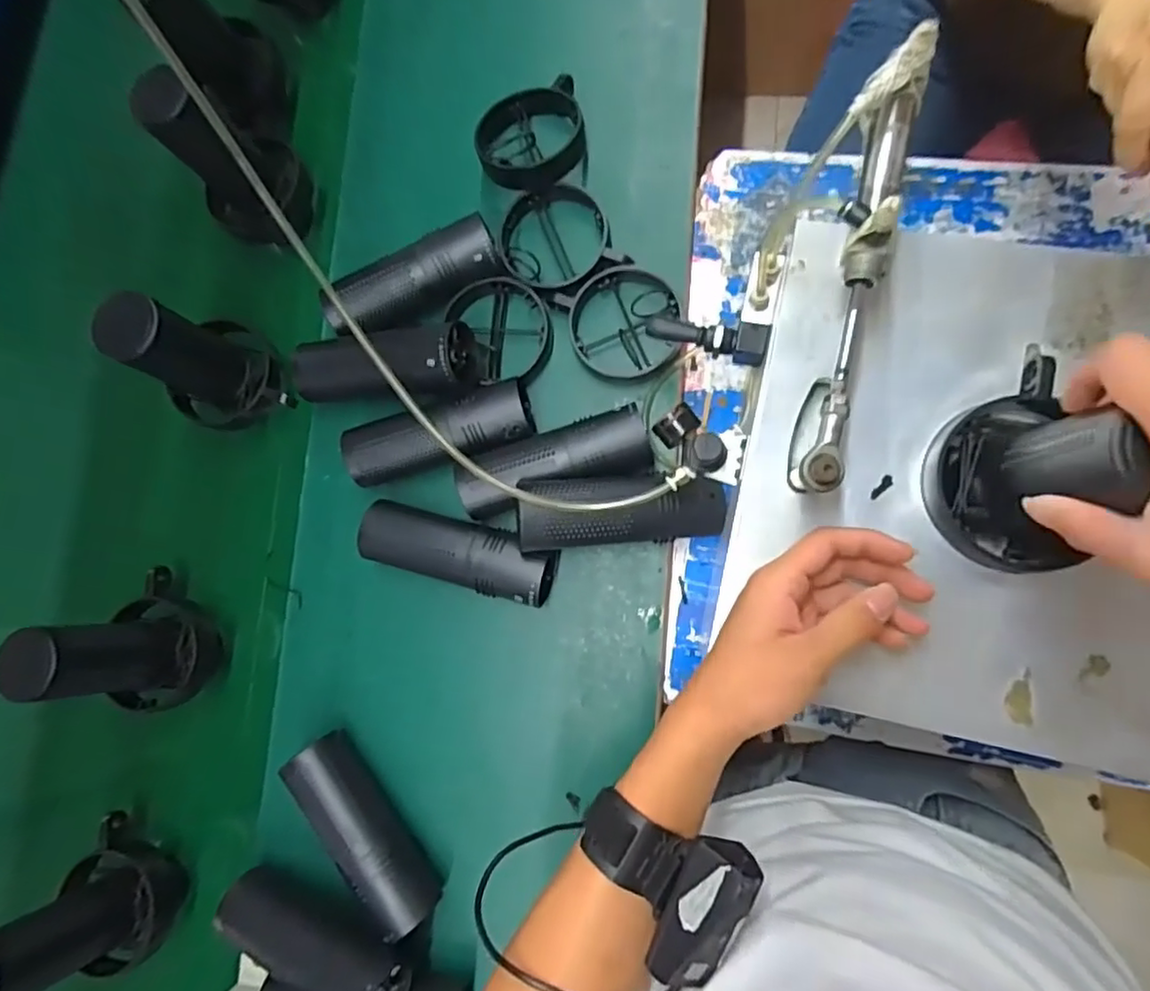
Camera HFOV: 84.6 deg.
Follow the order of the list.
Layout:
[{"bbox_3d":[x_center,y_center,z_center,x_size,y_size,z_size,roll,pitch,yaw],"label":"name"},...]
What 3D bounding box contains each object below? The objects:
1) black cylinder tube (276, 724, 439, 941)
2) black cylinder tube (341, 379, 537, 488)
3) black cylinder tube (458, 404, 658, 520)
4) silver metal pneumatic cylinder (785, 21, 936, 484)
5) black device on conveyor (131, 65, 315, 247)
[{"bbox_3d":[-0.174,0.276,0.519,0.049,0.047,0.163,-43,79,2],"label":"black cylinder tube"},{"bbox_3d":[-0.117,-0.052,0.556,0.162,0.067,0.058,-12,82,7],"label":"black cylinder tube"},{"bbox_3d":[-0.018,-0.027,0.531,0.164,0.053,0.057,-18,81,6],"label":"black cylinder tube"},{"bbox_3d":[0.149,-0.120,0.335,0.030,0.042,0.237,12,85,10],"label":"silver metal pneumatic cylinder"},{"bbox_3d":[-0.307,-0.293,0.563,0.077,0.148,0.089,34,89,11],"label":"black device on conveyor"}]

